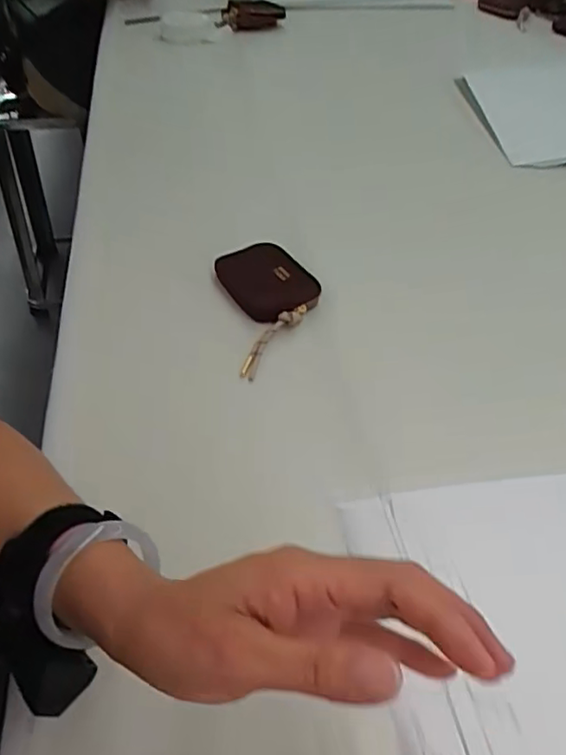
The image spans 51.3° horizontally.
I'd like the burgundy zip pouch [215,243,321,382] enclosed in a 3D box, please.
[{"bbox_3d":[-0.010,-0.078,0.612,0.095,0.020,0.177,-9,47,-12],"label":"burgundy zip pouch"}]

